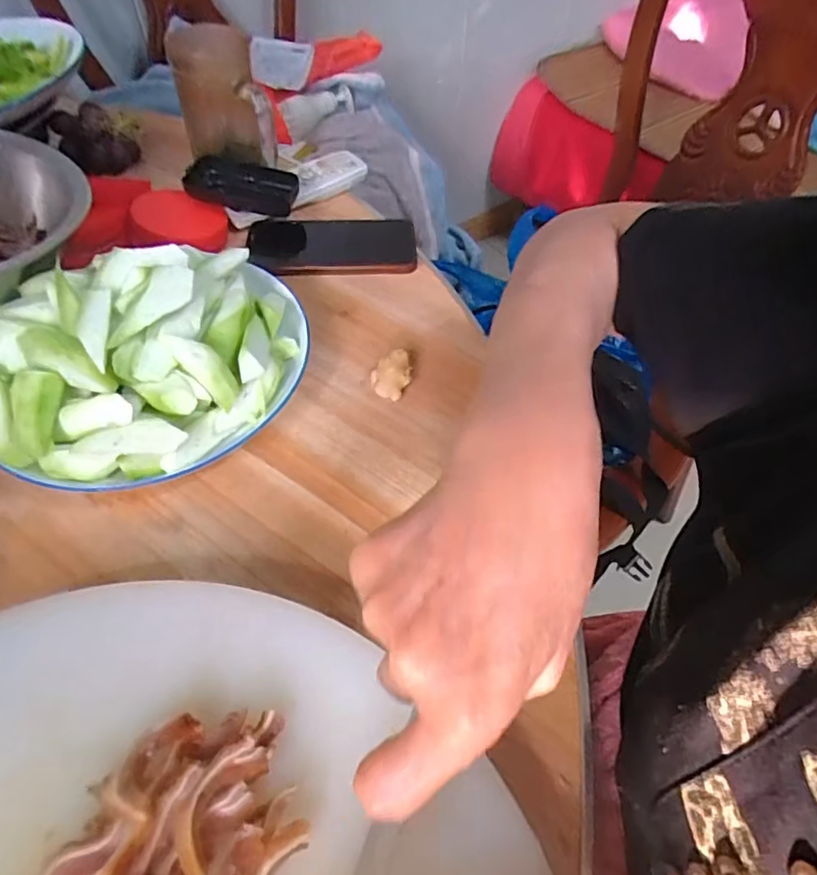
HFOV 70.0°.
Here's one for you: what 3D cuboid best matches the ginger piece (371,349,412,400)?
[{"bbox_3d":[-0.012,-0.049,0.460,0.027,0.022,0.036,24,56,16],"label":"ginger piece"}]

